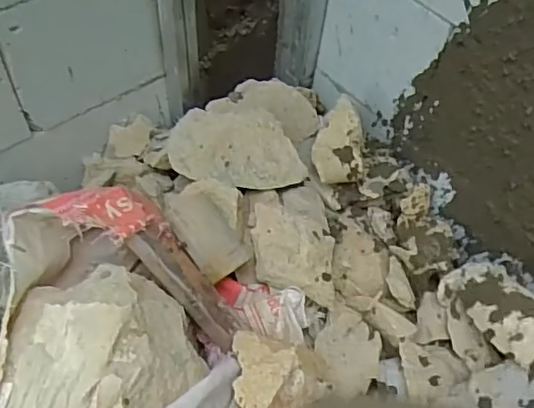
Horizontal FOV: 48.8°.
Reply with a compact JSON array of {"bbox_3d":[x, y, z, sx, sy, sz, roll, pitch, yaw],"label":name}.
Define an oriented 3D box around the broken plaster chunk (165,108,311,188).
[{"bbox_3d":[-0.041,-0.078,0.835,0.187,0.031,0.109,1,89,-5],"label":"broken plaster chunk"}]

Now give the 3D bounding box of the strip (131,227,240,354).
[{"bbox_3d":[-0.096,0.100,0.739,0.050,0.024,0.175,-42,94,-28],"label":"strip"}]

